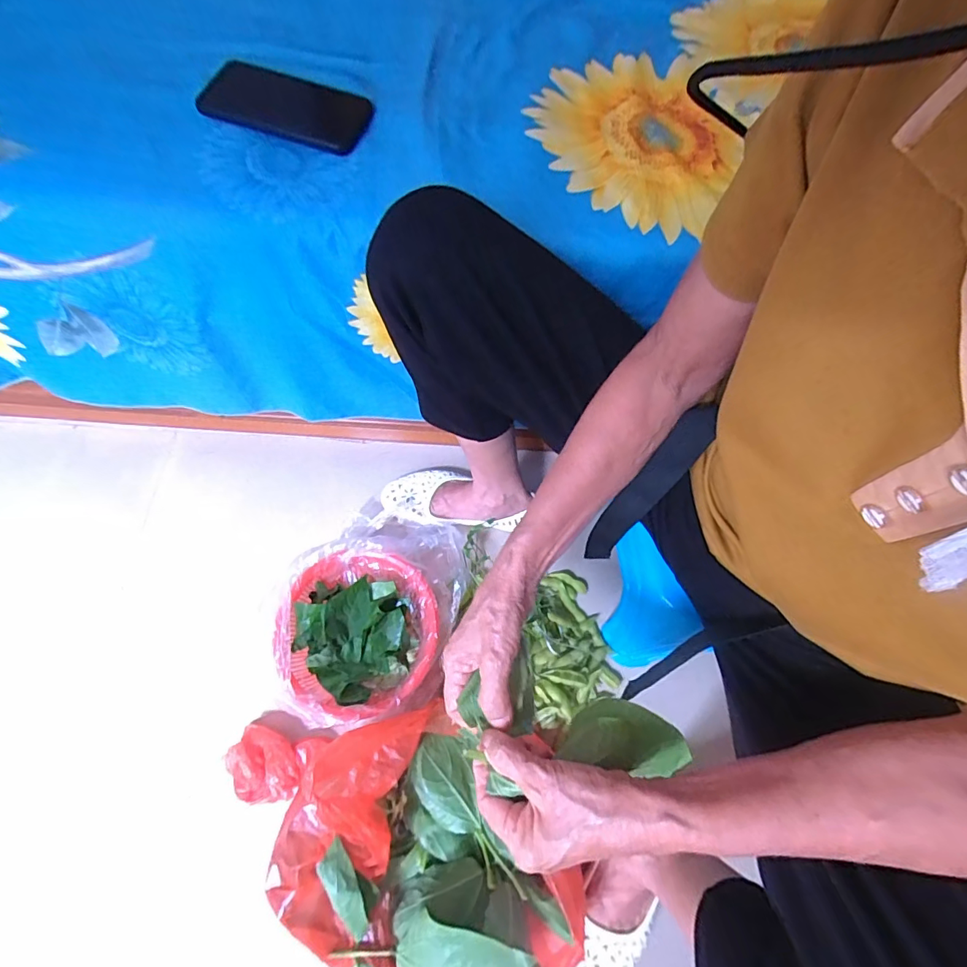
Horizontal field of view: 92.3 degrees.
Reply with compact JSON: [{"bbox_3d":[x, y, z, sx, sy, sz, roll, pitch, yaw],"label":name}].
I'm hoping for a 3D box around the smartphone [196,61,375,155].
[{"bbox_3d":[-0.188,-0.358,0.444,0.157,0.013,0.083,16,66,1],"label":"smartphone"}]

